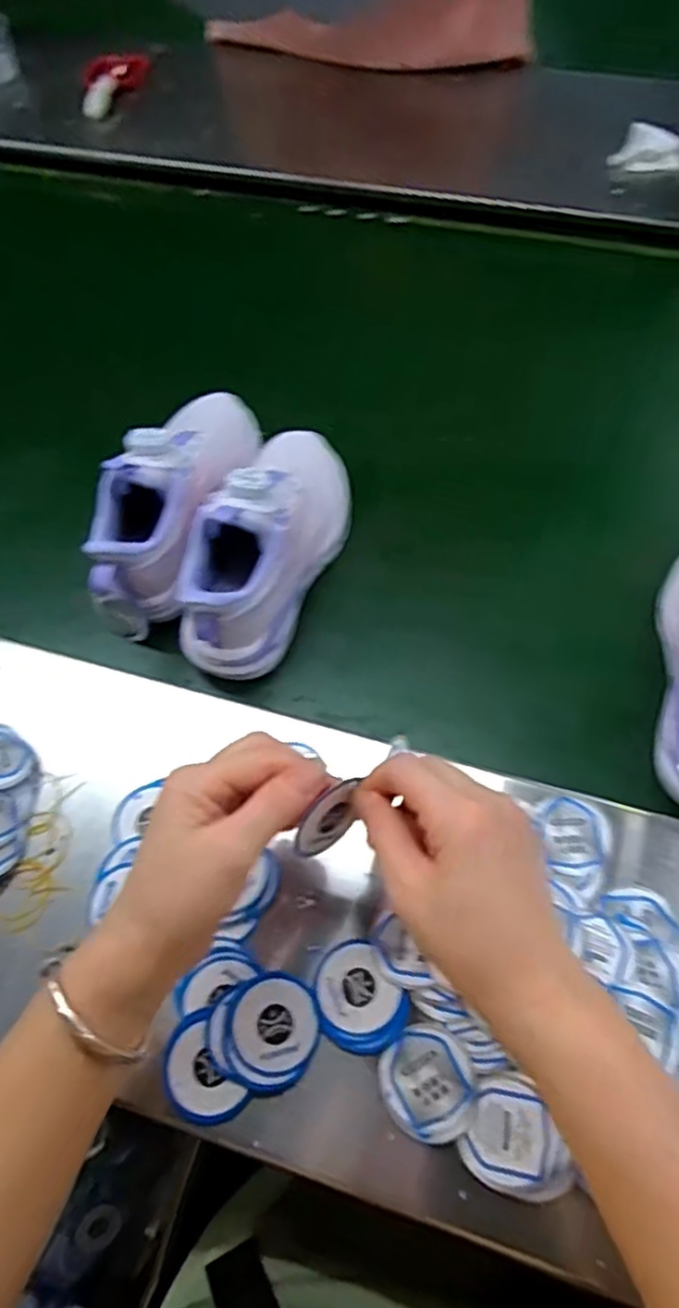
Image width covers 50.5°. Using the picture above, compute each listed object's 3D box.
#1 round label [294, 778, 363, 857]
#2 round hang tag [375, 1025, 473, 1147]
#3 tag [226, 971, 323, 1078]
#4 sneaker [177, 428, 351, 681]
[{"bbox_3d":[-0.004,0.081,0.354,0.005,0.035,0.045,41,94,32],"label":"round label"},{"bbox_3d":[0.046,0.225,0.381,0.048,0.010,0.051,18,67,11],"label":"round hang tag"},{"bbox_3d":[-0.036,0.202,0.394,0.049,0.005,0.048,4,61,-7],"label":"tag"},{"bbox_3d":[-0.049,-0.092,0.518,0.075,0.103,0.209,15,66,10],"label":"sneaker"}]

